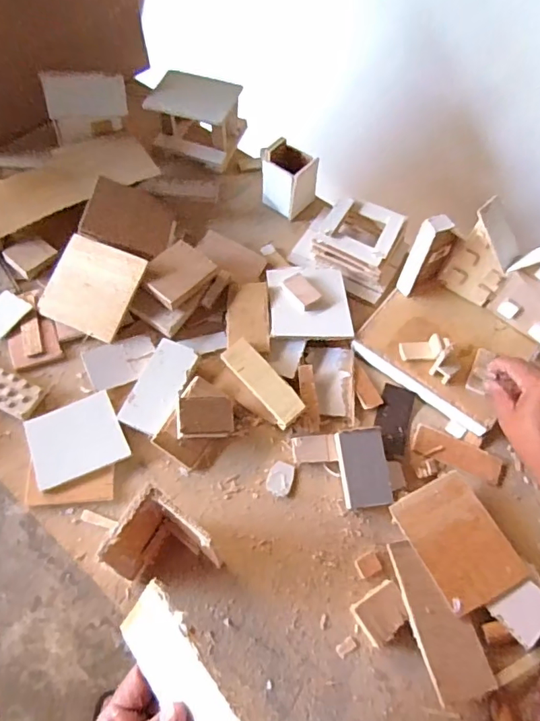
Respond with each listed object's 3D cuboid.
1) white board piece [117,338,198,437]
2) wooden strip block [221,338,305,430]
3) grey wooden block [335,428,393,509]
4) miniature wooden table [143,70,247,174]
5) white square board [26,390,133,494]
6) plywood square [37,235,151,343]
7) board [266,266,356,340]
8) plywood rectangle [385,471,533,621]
[{"bbox_3d":[-0.117,0.027,0.521,0.045,0.013,0.101,19,61,8],"label":"white board piece"},{"bbox_3d":[-0.008,0.022,0.526,0.035,0.009,0.104,-41,74,0],"label":"wooden strip block"},{"bbox_3d":[0.095,0.109,0.496,0.046,0.020,0.075,-6,65,-7],"label":"grey wooden block"},{"bbox_3d":[-0.105,-0.352,0.708,0.119,0.076,0.108,17,60,5],"label":"miniature wooden table"},{"bbox_3d":[-0.193,0.078,0.490,0.086,0.006,0.077,-22,63,-15],"label":"white square board"},{"bbox_3d":[-0.204,-0.085,0.564,0.101,0.007,0.102,22,82,10],"label":"plywood square"},{"bbox_3d":[0.047,-0.072,0.587,0.095,0.009,0.106,0,57,-3],"label":"board"},{"bbox_3d":[0.181,0.172,0.469,0.084,0.009,0.112,-23,64,-15],"label":"plywood rectangle"}]

